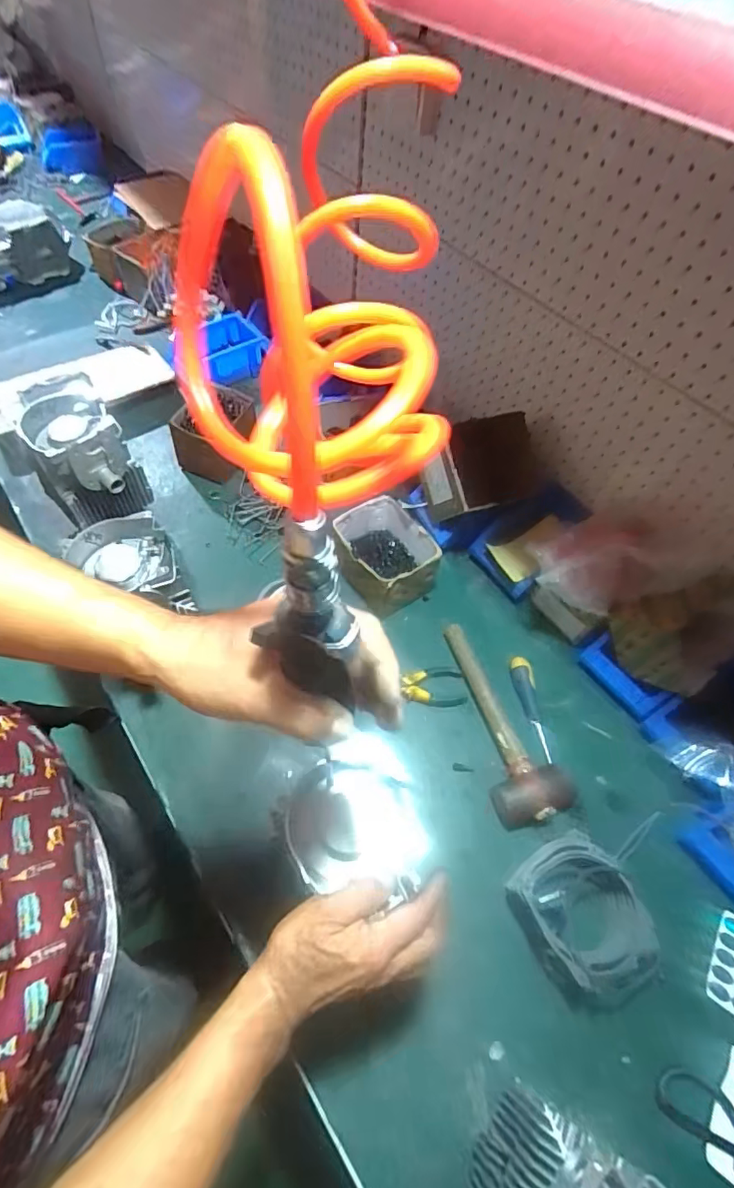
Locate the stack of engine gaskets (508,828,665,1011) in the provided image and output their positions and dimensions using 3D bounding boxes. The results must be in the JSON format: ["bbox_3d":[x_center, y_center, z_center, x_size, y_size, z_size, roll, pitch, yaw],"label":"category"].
[{"bbox_3d":[0.241,0.363,0.568,0.133,0.070,0.170,-22,62,-18],"label":"stack of engine gaskets"}]

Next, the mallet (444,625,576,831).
[{"bbox_3d":[0.187,0.166,0.713,0.100,0.055,0.295,-9,59,-11],"label":"mallet"}]

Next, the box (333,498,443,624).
[{"bbox_3d":[0.034,-0.060,0.823,0.119,0.098,0.156,-29,65,-21],"label":"box"}]

